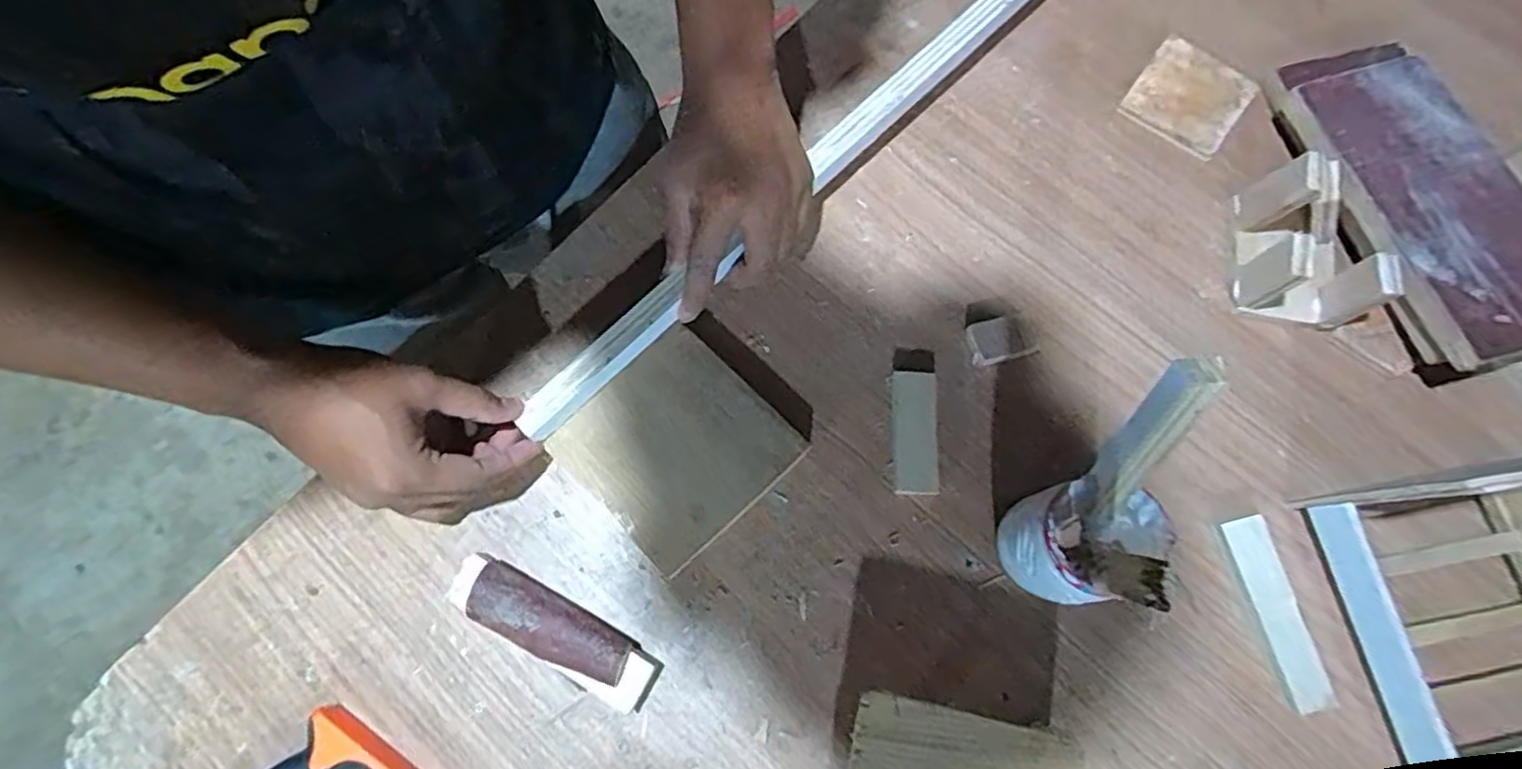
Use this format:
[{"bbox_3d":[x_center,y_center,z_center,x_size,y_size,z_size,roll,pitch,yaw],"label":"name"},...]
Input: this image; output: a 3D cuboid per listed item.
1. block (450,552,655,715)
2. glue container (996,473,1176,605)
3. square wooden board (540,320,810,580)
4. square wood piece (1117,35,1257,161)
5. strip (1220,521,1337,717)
[{"bbox_3d":[-0.124,0.144,0.421,0.126,0.029,0.037,30,77,9],"label":"block"},{"bbox_3d":[0.169,0.083,0.388,0.060,0.117,0.057,-1,75,2],"label":"glue container"},{"bbox_3d":[-0.054,0.041,0.454,0.117,0.020,0.117,-43,78,-10],"label":"square wooden board"},{"bbox_3d":[0.315,-0.212,0.523,0.073,0.012,0.078,36,78,10],"label":"square wood piece"},{"bbox_3d":[0.308,0.135,0.425,0.025,0.014,0.110,-13,74,-3],"label":"strip"}]

